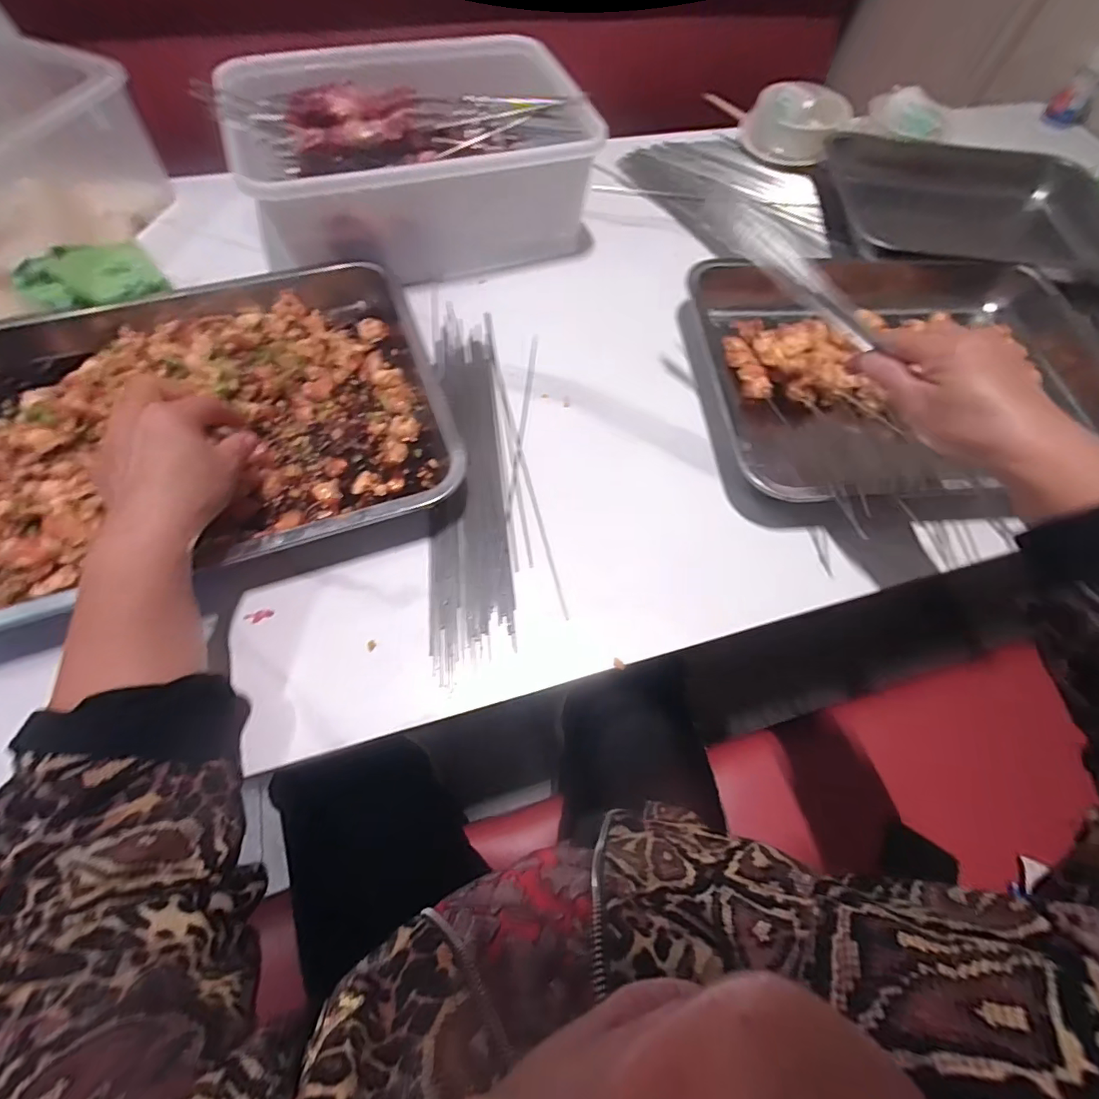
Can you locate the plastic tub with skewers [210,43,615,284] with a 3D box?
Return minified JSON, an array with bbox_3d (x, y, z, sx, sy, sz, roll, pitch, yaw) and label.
[{"bbox_3d":[-0.140,-0.415,0.534,0.341,0.121,0.242,-24,69,-13],"label":"plastic tub with skewers"}]

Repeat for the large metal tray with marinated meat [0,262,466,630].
[{"bbox_3d":[-0.295,-0.121,0.409,0.384,0.059,0.326,-18,68,-11],"label":"large metal tray with marinated meat"}]

